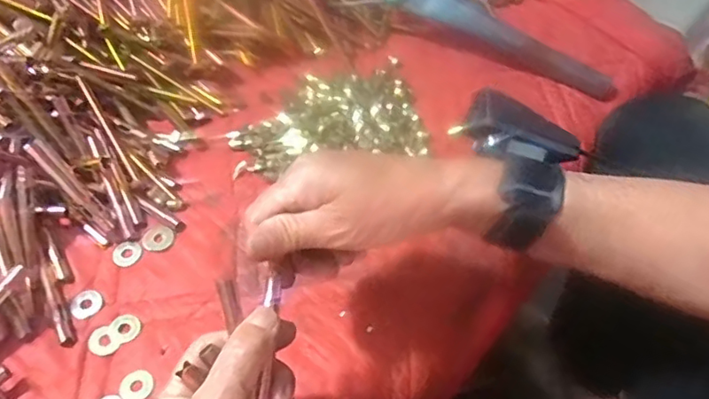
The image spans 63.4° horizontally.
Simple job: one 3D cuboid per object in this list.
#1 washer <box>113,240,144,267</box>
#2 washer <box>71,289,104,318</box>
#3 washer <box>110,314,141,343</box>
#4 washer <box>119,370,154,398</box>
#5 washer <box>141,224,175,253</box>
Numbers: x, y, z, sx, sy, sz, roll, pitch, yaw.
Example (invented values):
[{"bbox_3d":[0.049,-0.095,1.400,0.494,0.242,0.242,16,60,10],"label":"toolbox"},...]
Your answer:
[{"bbox_3d":[-0.179,0.042,0.454,0.022,0.004,0.022,1,54,-2],"label":"washer"},{"bbox_3d":[-0.196,0.076,0.421,0.021,0.004,0.022,1,54,-2],"label":"washer"},{"bbox_3d":[-0.164,0.092,0.411,0.021,0.004,0.021,1,54,-2],"label":"washer"},{"bbox_3d":[-0.146,0.125,0.384,0.021,0.006,0.022,-36,63,-26],"label":"washer"},{"bbox_3d":[-0.153,0.030,0.448,0.025,0.004,0.023,1,54,-2],"label":"washer"}]

